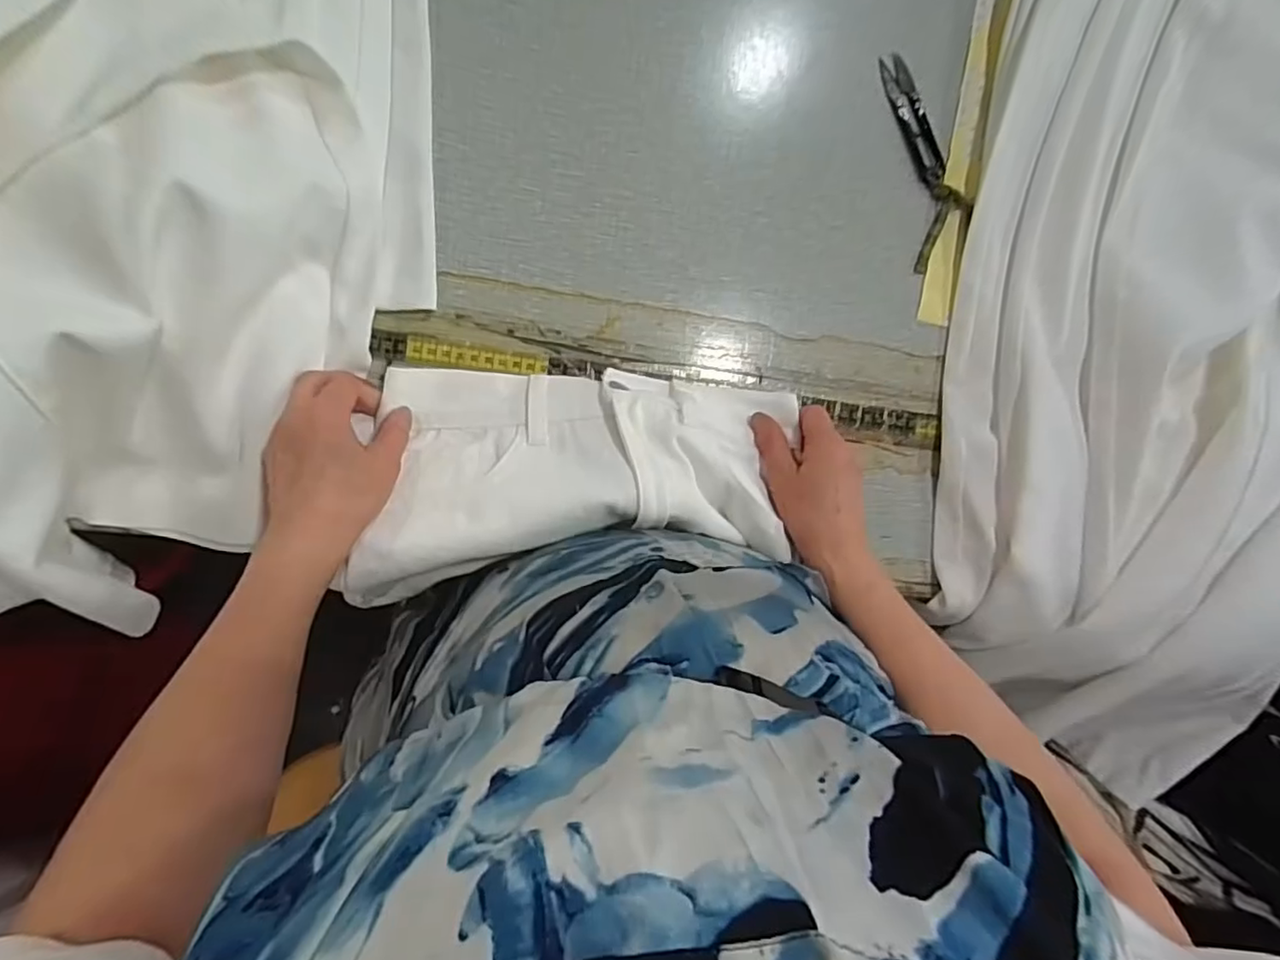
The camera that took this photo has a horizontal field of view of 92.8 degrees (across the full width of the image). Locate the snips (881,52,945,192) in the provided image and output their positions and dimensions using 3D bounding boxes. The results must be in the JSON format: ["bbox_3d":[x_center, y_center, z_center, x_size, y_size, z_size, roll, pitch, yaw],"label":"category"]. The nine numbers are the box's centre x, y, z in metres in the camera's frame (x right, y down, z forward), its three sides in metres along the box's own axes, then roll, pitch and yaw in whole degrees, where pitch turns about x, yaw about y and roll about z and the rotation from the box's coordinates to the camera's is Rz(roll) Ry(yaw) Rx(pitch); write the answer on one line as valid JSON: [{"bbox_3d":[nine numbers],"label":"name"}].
[{"bbox_3d":[0.217,-0.282,0.478,0.026,0.004,0.104,-27,96,-8],"label":"snips"}]

